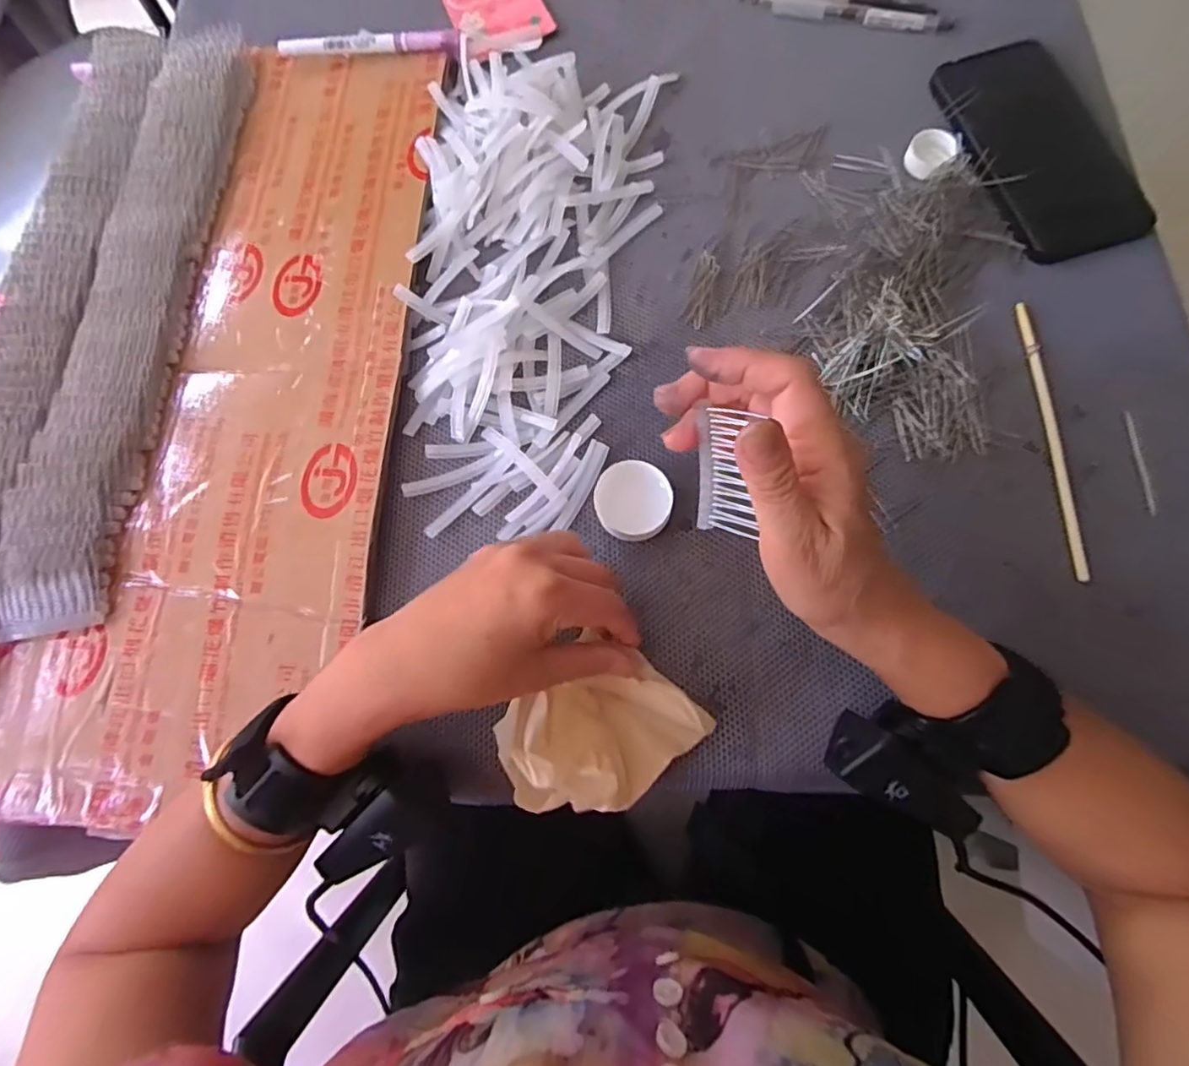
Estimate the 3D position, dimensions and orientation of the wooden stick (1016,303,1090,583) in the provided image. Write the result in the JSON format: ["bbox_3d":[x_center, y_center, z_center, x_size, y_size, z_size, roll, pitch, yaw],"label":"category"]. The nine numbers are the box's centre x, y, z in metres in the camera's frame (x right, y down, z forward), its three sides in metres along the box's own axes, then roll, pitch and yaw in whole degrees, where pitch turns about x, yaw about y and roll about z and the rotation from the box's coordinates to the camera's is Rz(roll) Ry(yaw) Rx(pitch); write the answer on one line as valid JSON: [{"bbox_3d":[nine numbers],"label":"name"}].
[{"bbox_3d":[0.262,-0.056,0.345,0.010,0.005,0.168,-1,74,2],"label":"wooden stick"}]

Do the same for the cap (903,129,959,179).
[{"bbox_3d":[0.221,-0.249,0.398,0.029,0.015,0.030,0,74,2],"label":"cap"}]

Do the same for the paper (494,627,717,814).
[{"bbox_3d":[0.000,0.098,0.296,0.092,0.048,0.074,-40,77,-9],"label":"paper"}]

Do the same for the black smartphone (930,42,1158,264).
[{"bbox_3d":[0.282,-0.251,0.389,0.077,0.016,0.164,-20,74,7],"label":"black smartphone"}]

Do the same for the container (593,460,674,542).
[{"bbox_3d":[0.022,-0.017,0.344,0.042,0.021,0.043,0,74,2],"label":"container"}]

